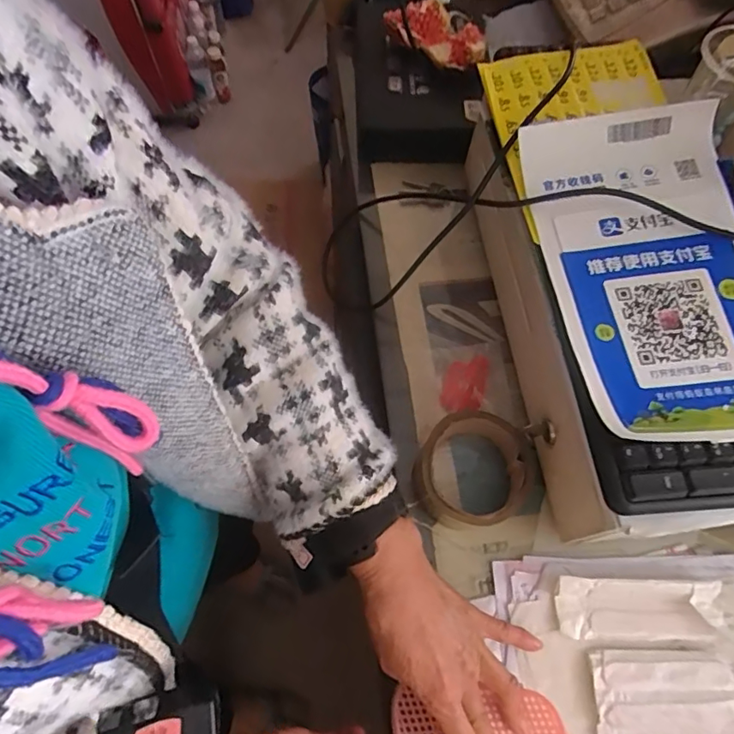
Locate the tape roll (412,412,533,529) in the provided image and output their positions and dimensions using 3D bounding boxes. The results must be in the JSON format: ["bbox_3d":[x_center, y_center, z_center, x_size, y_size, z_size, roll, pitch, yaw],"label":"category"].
[{"bbox_3d":[0.087,0.086,0.436,0.087,0.041,0.092,0,69,-1],"label":"tape roll"}]

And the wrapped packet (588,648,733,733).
[{"bbox_3d":[0.217,0.243,0.380,0.103,0.013,0.066,0,69,-1],"label":"wrapped packet"}]

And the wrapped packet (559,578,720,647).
[{"bbox_3d":[0.206,0.185,0.397,0.118,0.015,0.043,2,69,0],"label":"wrapped packet"}]

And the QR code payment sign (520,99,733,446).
[{"bbox_3d":[0.208,-0.074,0.378,0.144,0.033,0.258,-6,69,-3],"label":"QR code payment sign"}]

